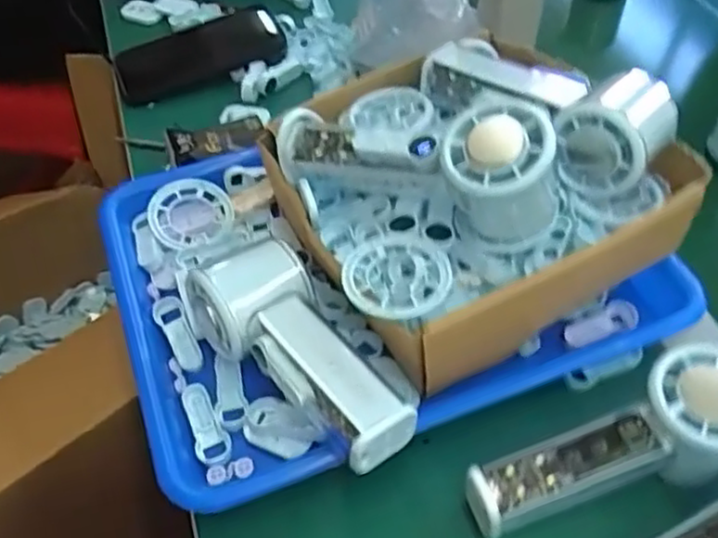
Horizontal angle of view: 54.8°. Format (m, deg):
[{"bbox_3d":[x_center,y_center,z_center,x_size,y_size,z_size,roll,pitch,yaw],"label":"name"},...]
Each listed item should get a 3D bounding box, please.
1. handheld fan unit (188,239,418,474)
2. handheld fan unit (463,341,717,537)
[{"bbox_3d":[-0.035,0.051,0.385,0.063,0.051,0.149,-26,55,-19],"label":"handheld fan unit"},{"bbox_3d":[0.132,0.095,0.356,0.156,0.045,0.054,-24,53,-1],"label":"handheld fan unit"}]

